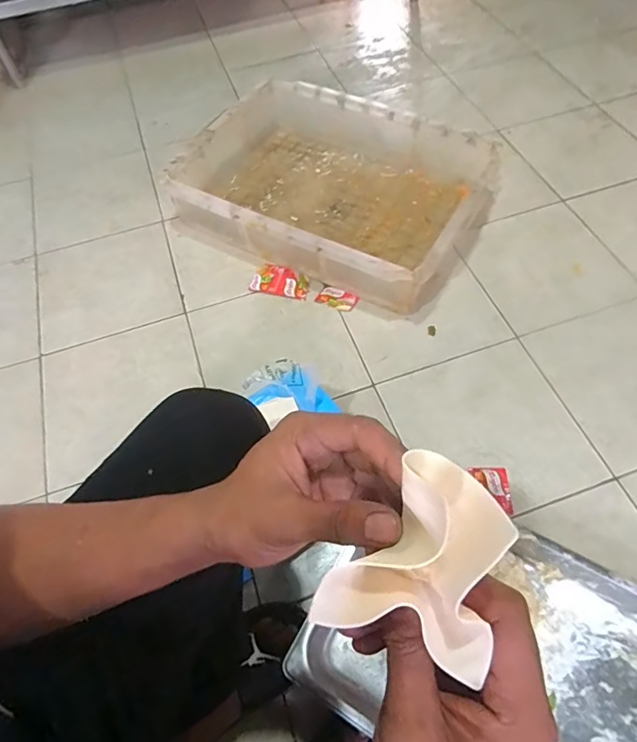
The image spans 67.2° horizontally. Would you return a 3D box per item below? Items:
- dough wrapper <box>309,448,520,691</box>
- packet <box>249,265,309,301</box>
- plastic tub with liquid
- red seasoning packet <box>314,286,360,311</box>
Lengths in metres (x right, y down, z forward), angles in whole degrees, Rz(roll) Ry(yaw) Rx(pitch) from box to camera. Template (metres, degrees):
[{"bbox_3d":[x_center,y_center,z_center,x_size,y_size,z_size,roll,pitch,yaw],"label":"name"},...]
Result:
[{"bbox_3d":[0.043,0.076,0.200,0.070,0.056,0.072,16,61,12],"label":"dough wrapper"},{"bbox_3d":[-0.079,-0.193,1.034,0.122,0.012,0.072,11,61,10],"label":"packet"},{"bbox_3d":[0.008,-0.435,1.102,0.692,0.132,0.470,24,63,16],"label":"plastic tub with liquid"},{"bbox_3d":[0.040,-0.151,1.003,0.081,0.009,0.049,26,64,17],"label":"red seasoning packet"}]

